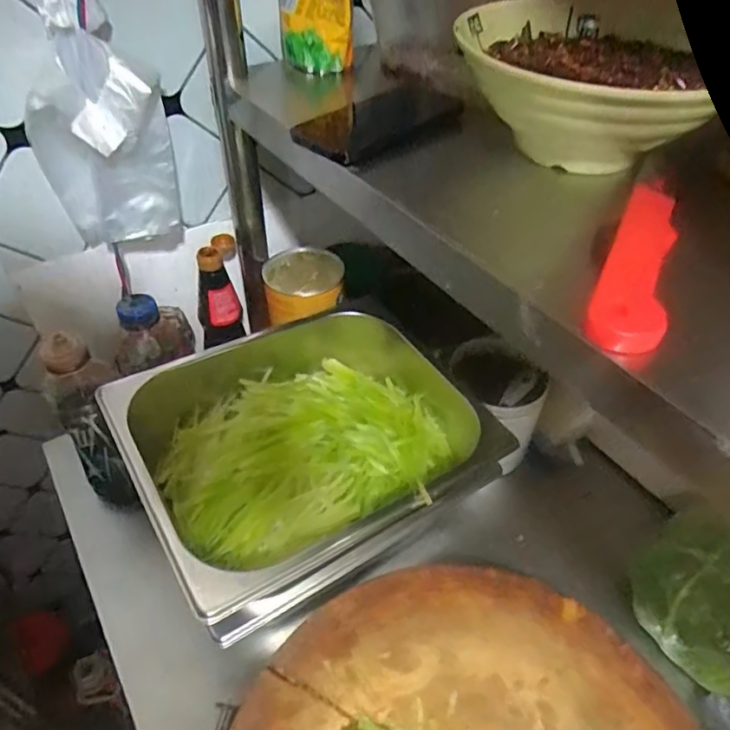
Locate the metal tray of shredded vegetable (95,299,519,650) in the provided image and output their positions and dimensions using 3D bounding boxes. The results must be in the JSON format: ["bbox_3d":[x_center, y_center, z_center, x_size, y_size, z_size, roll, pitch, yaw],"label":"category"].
[{"bbox_3d":[-0.045,0.074,0.583,0.345,0.101,0.261,-24,49,-24],"label":"metal tray of shredded vegetable"}]

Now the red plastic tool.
[{"bbox_3d":[0.158,-0.062,0.329,0.035,0.019,0.153,19,46,18],"label":"red plastic tool"}]

